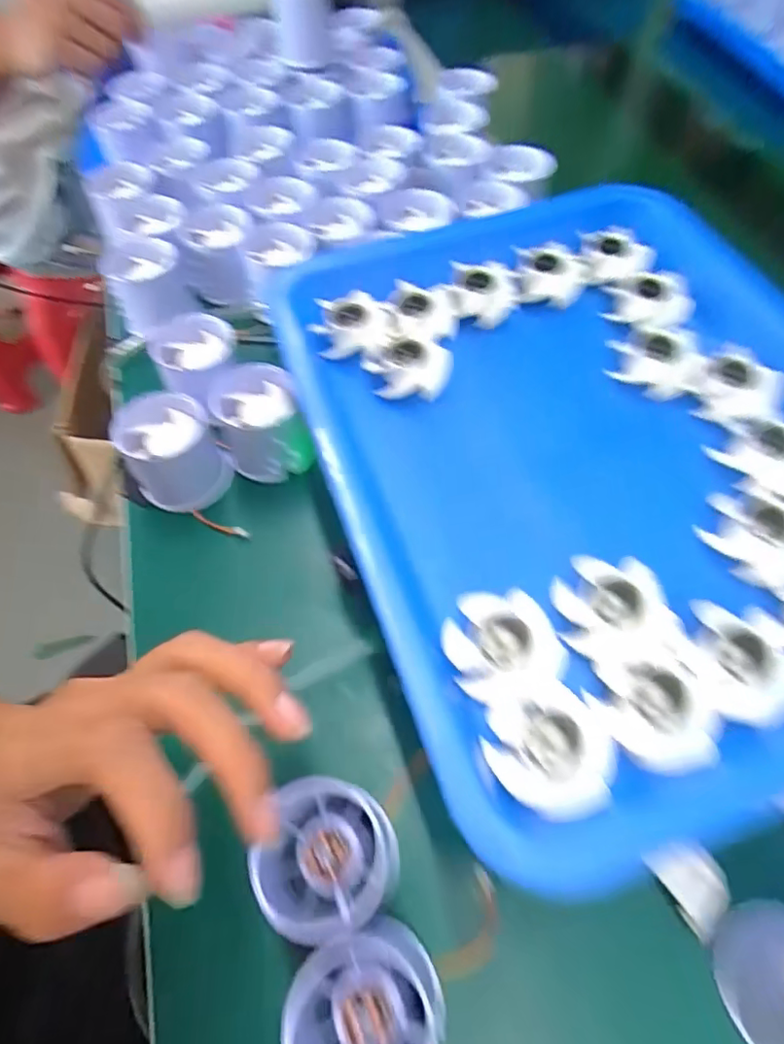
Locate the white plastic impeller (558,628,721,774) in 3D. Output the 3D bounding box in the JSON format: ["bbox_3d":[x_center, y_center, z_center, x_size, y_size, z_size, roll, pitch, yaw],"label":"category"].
[{"bbox_3d":[0.099,0.068,0.218,0.048,0.010,0.051,1,59,2],"label":"white plastic impeller"}]

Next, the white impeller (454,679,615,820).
[{"bbox_3d":[0.055,0.083,0.210,0.050,0.013,0.047,-1,59,2],"label":"white impeller"}]

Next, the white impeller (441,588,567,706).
[{"bbox_3d":[0.044,0.049,0.229,0.043,0.010,0.043,-1,59,1],"label":"white impeller"}]

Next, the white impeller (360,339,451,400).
[{"bbox_3d":[0.009,-0.087,0.313,0.047,0.016,0.036,2,59,3],"label":"white impeller"}]

